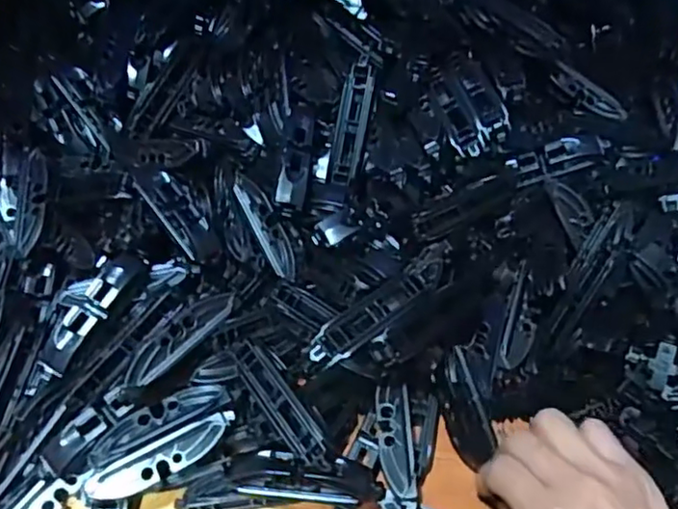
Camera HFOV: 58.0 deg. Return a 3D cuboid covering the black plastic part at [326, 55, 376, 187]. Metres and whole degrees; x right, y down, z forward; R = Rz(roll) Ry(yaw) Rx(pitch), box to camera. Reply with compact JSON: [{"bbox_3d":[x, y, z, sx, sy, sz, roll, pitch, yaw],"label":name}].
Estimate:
[{"bbox_3d":[0.008,-0.081,0.378,0.020,0.077,0.010,13,11,7],"label":"black plastic part"}]

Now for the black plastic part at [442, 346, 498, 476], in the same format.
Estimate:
[{"bbox_3d":[0.072,0.086,0.349,0.023,0.011,0.063,-7,74,-7],"label":"black plastic part"}]

